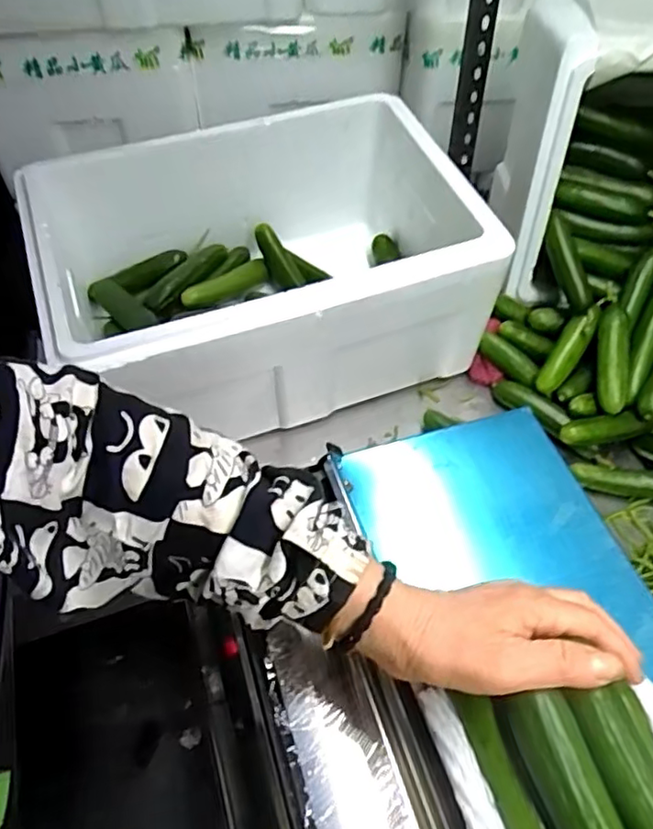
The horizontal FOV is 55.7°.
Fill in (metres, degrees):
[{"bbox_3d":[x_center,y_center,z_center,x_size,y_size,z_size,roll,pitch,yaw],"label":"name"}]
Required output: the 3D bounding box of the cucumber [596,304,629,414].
[{"bbox_3d":[0.307,-0.062,0.665,0.030,0.025,0.120,5,81,1],"label":"cucumber"}]

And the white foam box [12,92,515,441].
[{"bbox_3d":[-0.057,-0.155,0.690,0.481,0.196,0.311,-11,56,-11],"label":"white foam box"}]

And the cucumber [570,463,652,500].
[{"bbox_3d":[0.325,0.072,0.648,0.132,0.024,0.023,10,55,4],"label":"cucumber"}]

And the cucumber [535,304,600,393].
[{"bbox_3d":[0.270,-0.073,0.692,0.031,0.027,0.108,33,90,18],"label":"cucumber"}]

